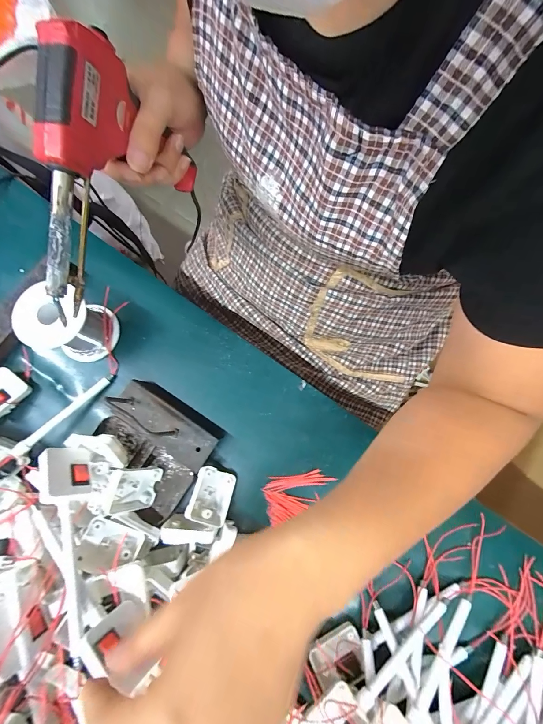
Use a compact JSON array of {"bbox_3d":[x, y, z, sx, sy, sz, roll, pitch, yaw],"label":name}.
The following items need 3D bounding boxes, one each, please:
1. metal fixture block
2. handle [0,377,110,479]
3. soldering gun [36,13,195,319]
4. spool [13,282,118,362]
[{"bbox_3d":[-0.124,0.084,0.305,0.112,0.025,0.106,33,80,7],"label":"metal fixture block"},{"bbox_3d":[-0.230,0.068,0.302,0.024,0.028,0.147,45,67,9],"label":"handle"},{"bbox_3d":[-0.130,-0.130,0.255,0.042,0.141,0.181,17,97,4],"label":"soldering gun"},{"bbox_3d":[-0.204,-0.037,0.308,0.060,0.067,0.060,0,78,1],"label":"spool"}]

